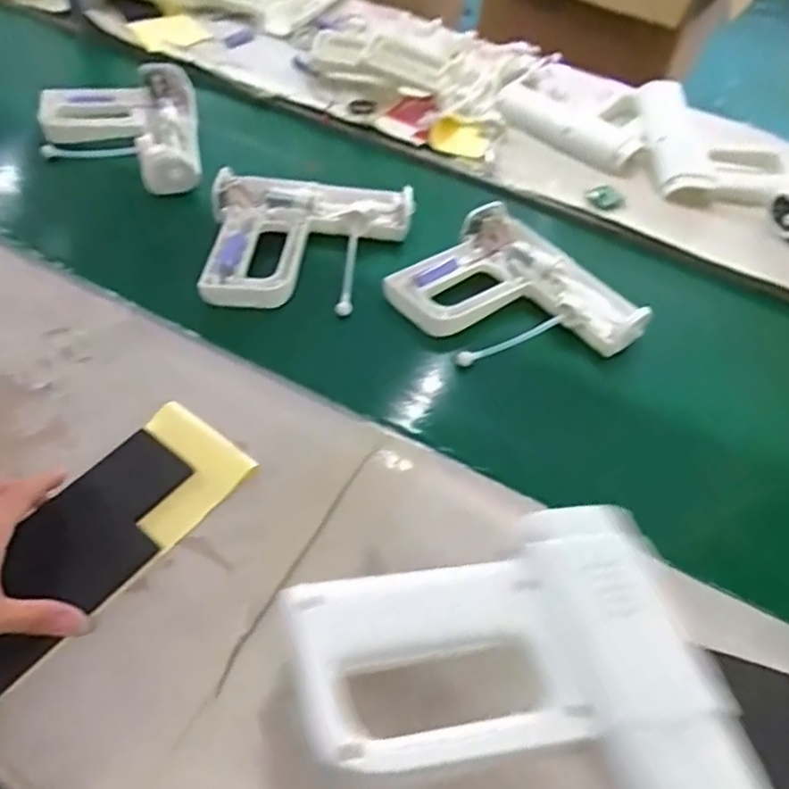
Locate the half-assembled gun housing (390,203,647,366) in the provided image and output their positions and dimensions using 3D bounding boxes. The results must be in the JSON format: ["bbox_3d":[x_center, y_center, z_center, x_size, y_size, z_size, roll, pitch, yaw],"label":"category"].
[{"bbox_3d":[0.132,-0.100,0.671,0.213,0.037,0.189,39,59,24],"label":"half-assembled gun housing"}]

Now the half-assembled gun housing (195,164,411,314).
[{"bbox_3d":[-0.089,-0.169,0.703,0.207,0.041,0.176,4,52,-1],"label":"half-assembled gun housing"}]

